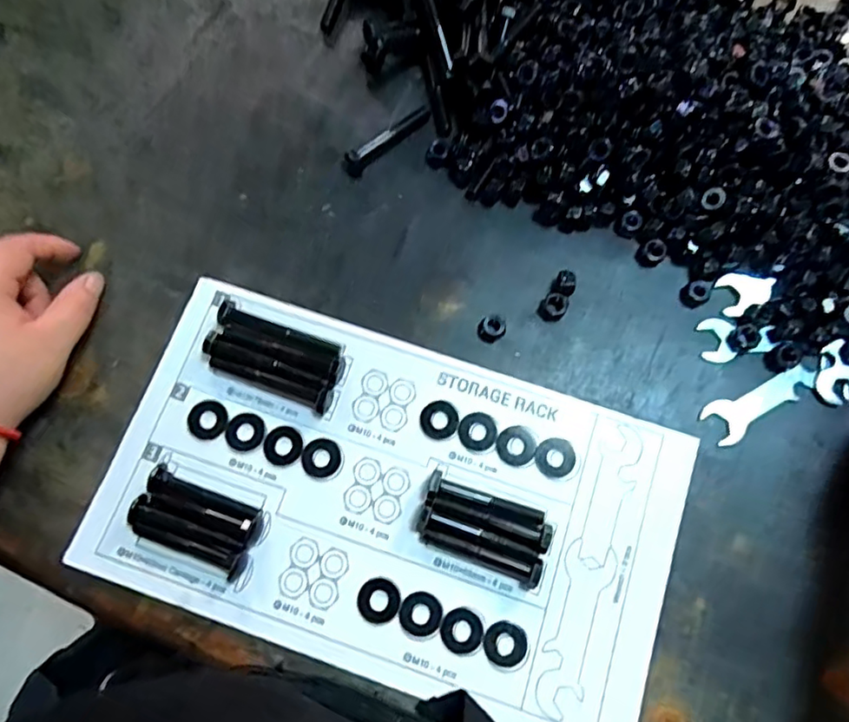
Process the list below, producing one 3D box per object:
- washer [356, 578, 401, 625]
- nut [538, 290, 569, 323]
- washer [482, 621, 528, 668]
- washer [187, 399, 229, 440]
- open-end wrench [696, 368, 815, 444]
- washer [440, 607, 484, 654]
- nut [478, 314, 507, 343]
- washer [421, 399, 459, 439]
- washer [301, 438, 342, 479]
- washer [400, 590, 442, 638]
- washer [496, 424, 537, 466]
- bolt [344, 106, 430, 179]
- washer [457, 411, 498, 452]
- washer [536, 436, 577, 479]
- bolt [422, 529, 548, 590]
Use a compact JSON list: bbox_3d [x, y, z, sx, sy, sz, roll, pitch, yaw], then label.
[{"bbox_3d":[-0.026,0.138,0.336,0.024,0.004,0.024,0,75,0],"label":"washer"},{"bbox_3d":[0.086,-0.036,0.386,0.016,0.008,0.020,34,77,8],"label":"nut"},{"bbox_3d":[0.046,0.160,0.330,0.024,0.004,0.023,0,75,0],"label":"washer"},{"bbox_3d":[-0.135,0.036,0.364,0.024,0.004,0.024,0,75,0],"label":"washer"},{"bbox_3d":[0.215,0.023,0.373,0.079,0.004,0.027,-31,77,-8],"label":"open-end wrench"},{"bbox_3d":[0.021,0.154,0.332,0.023,0.004,0.023,0,75,0],"label":"washer"},{"bbox_3d":[0.044,-0.021,0.382,0.017,0.007,0.019,22,76,5],"label":"nut"},{"bbox_3d":[0.010,0.036,0.364,0.024,0.004,0.024,0,75,0],"label":"washer"},{"bbox_3d":[-0.063,0.060,0.358,0.024,0.004,0.024,0,75,0],"label":"washer"},{"bbox_3d":[-0.002,0.145,0.334,0.024,0.004,0.023,0,75,0],"label":"washer"},{"bbox_3d":[0.057,0.052,0.360,0.023,0.004,0.025,0,75,0],"label":"washer"},{"bbox_3d":[-0.026,-0.158,0.415,0.073,0.013,0.013,-42,79,-10],"label":"bolt"},{"bbox_3d":[0.033,0.044,0.362,0.024,0.004,0.024,0,75,0],"label":"washer"},{"bbox_3d":[0.081,0.059,0.358,0.024,0.004,0.024,0,75,0],"label":"washer"},{"bbox_3d":[0.032,0.114,0.339,0.070,0.013,0.017,18,76,4],"label":"bolt"}]

